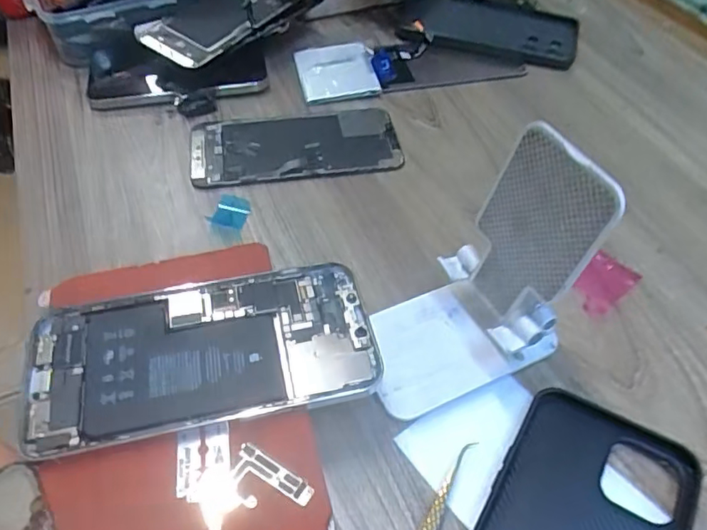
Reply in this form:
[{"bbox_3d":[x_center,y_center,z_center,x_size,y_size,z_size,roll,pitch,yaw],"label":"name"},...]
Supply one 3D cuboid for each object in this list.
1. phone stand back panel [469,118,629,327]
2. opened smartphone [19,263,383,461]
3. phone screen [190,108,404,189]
[{"bbox_3d":[0.084,-0.014,0.272,0.004,0.095,0.060,-11,49,-30],"label":"phone stand back panel"},{"bbox_3d":[-0.071,0.041,0.268,0.158,0.005,0.075,-9,51,-9],"label":"opened smartphone"},{"bbox_3d":[-0.044,-0.094,0.426,0.154,0.010,0.074,-7,51,-7],"label":"phone screen"}]

